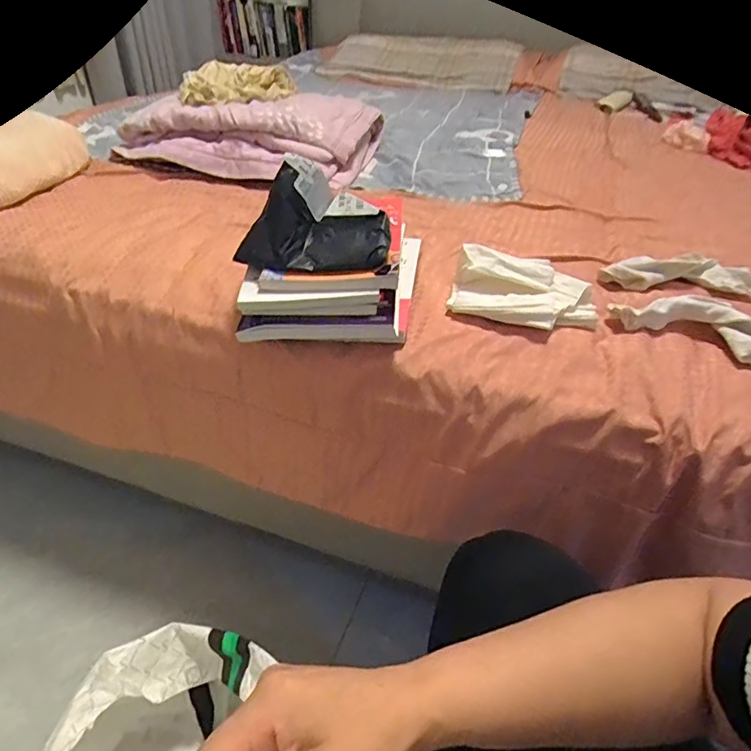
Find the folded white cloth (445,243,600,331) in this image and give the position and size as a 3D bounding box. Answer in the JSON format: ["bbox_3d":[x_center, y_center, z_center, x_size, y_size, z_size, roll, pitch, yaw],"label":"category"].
[{"bbox_3d":[0.164,-0.089,0.576,0.158,0.062,0.097,7,38,6],"label":"folded white cloth"}]

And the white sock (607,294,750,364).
[{"bbox_3d":[0.348,-0.053,0.547,0.185,0.038,0.073,26,44,27],"label":"white sock"}]

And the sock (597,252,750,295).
[{"bbox_3d":[0.378,-0.129,0.653,0.173,0.039,0.032,7,38,6],"label":"sock"}]

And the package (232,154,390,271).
[{"bbox_3d":[-0.062,-0.161,0.533,0.154,0.082,0.080,6,38,4],"label":"package"}]

